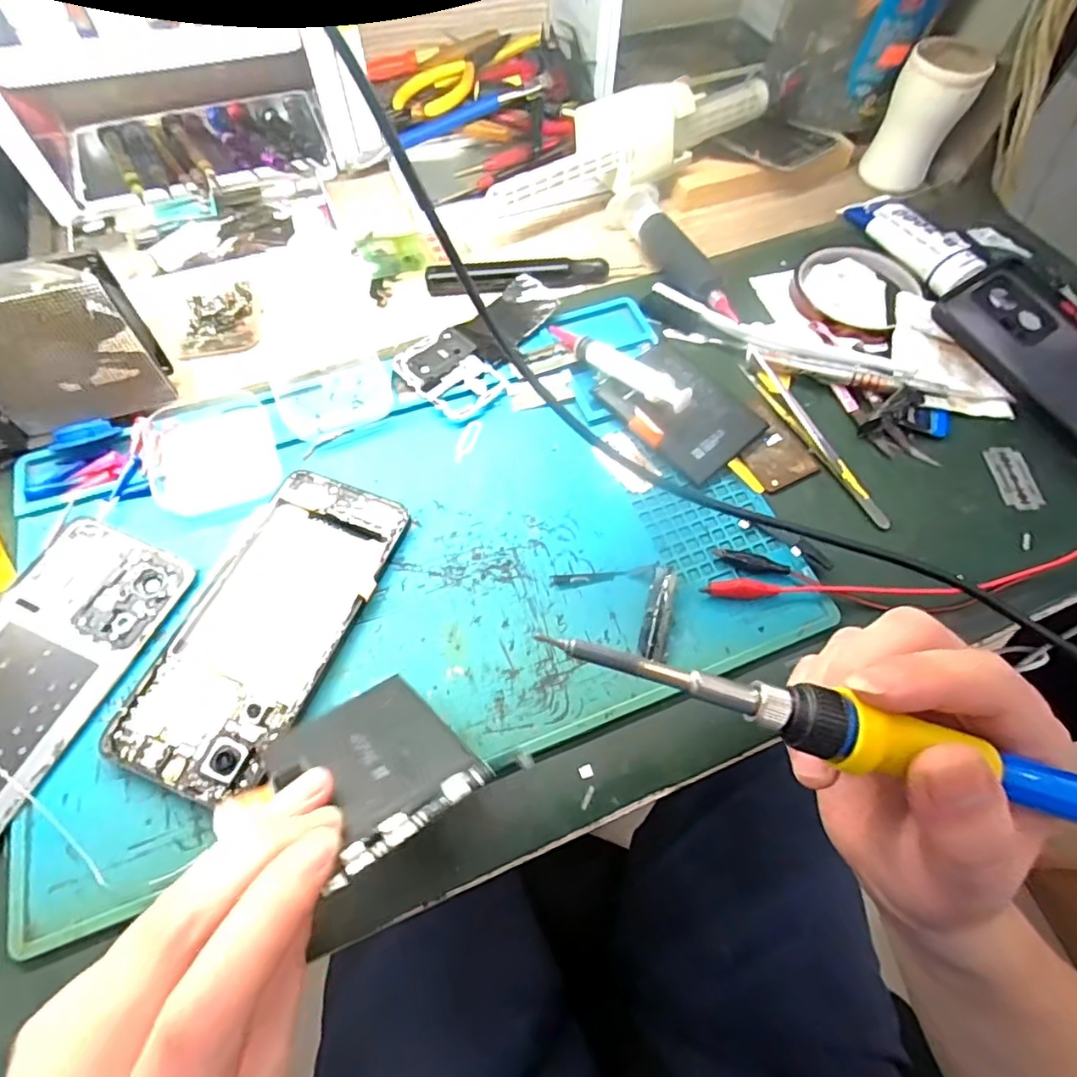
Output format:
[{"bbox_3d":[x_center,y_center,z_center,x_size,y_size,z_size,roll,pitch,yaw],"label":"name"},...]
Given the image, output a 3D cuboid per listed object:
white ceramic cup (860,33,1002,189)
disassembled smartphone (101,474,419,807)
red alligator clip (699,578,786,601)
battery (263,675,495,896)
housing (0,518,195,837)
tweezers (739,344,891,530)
[{"bbox_3d":[0.289,-0.319,0.447,0.055,0.078,0.054,1,63,-2],"label":"white ceramic cup"},{"bbox_3d":[-0.129,0.039,0.285,0.075,0.008,0.157,18,64,7],"label":"disassembled smartphone"},{"bbox_3d":[0.102,0.025,0.298,0.038,0.011,0.010,5,63,0],"label":"red alligator clip"},{"bbox_3d":[-0.066,0.086,0.230,0.061,0.006,0.082,-25,29,-29],"label":"battery"},{"bbox_3d":[-0.234,0.069,0.266,0.070,0.008,0.161,21,64,8],"label":"housing"},{"bbox_3d":[0.162,-0.062,0.345,0.014,0.012,0.129,-21,66,-12],"label":"tweezers"}]

